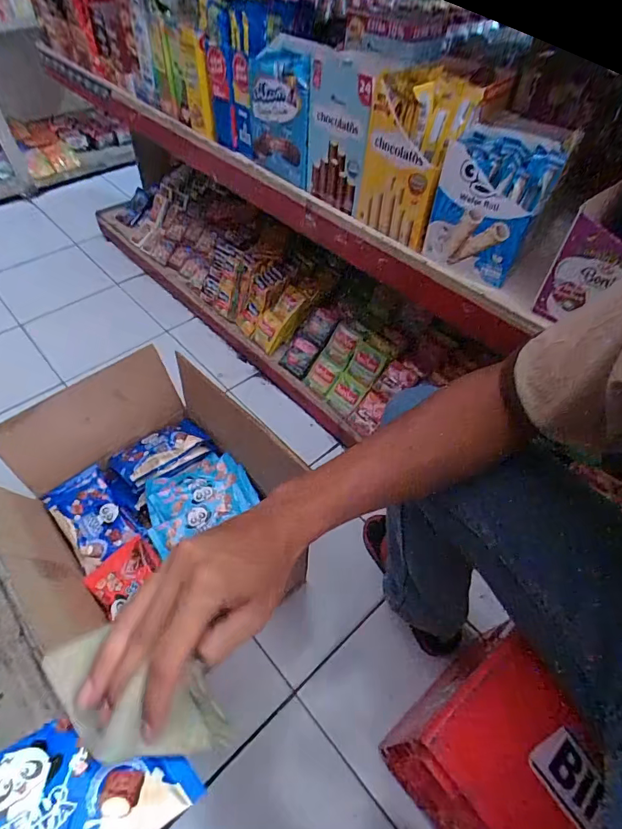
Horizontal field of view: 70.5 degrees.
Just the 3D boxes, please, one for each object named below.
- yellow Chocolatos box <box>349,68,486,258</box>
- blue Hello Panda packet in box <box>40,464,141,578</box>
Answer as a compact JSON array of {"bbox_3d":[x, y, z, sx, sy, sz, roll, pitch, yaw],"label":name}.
[{"bbox_3d":[0.127,-0.331,0.567,0.122,0.171,0.084,34,59,24],"label":"yellow Chocolatos box"},{"bbox_3d":[-0.341,0.153,0.678,0.087,0.022,0.158,-35,60,-25],"label":"blue Hello Panda packet in box"}]

